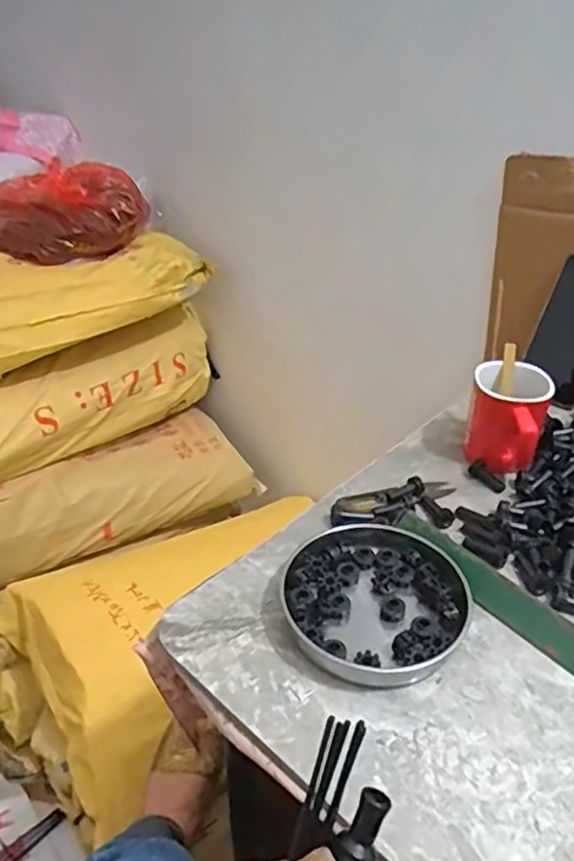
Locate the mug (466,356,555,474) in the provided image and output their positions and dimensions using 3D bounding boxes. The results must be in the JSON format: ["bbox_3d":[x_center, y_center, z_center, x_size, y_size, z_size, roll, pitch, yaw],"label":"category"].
[{"bbox_3d":[0.211,-0.008,0.626,0.072,0.083,0.107,12,36,16],"label":"mug"}]

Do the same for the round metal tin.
[{"bbox_3d":[0.067,0.128,0.491,0.141,0.025,0.137,0,34,0],"label":"round metal tin"}]

